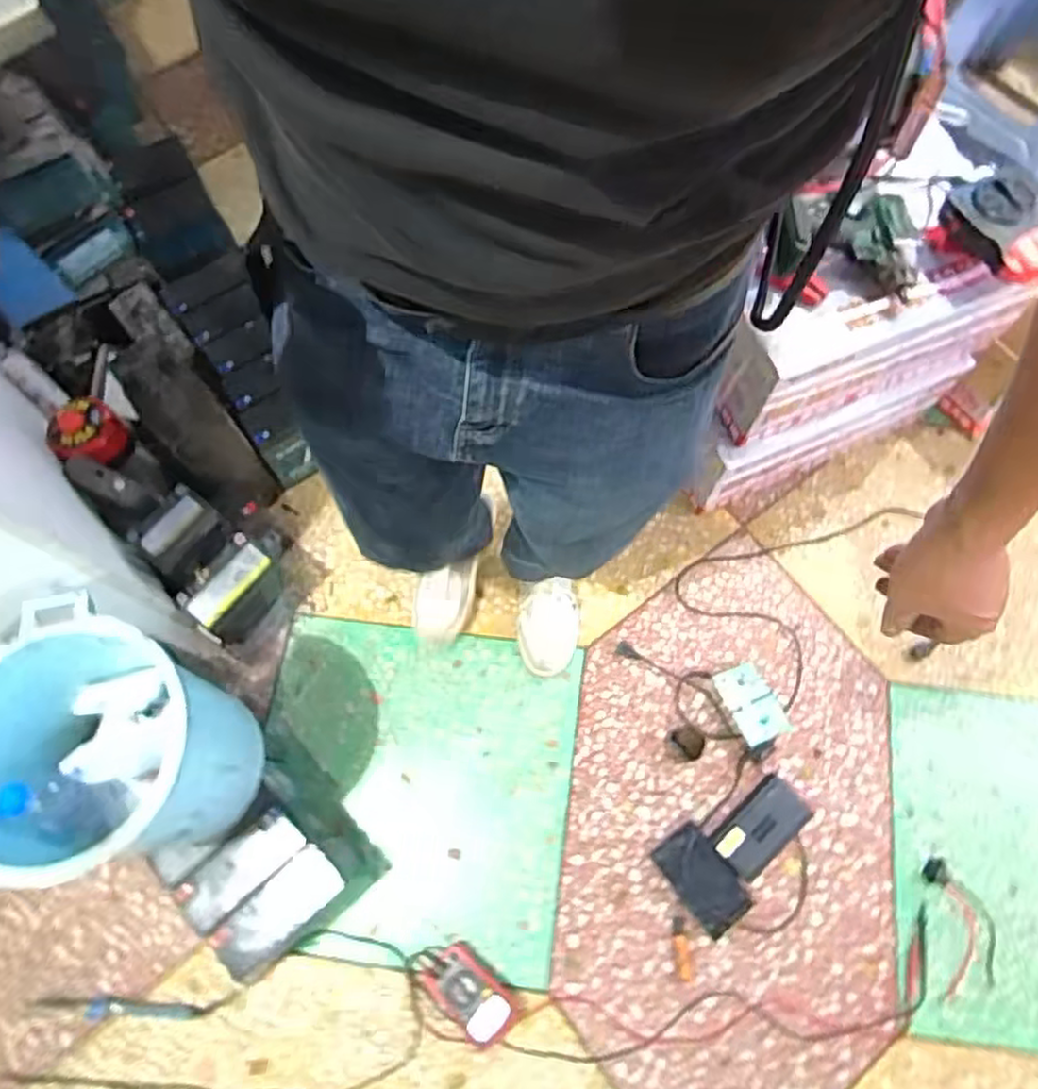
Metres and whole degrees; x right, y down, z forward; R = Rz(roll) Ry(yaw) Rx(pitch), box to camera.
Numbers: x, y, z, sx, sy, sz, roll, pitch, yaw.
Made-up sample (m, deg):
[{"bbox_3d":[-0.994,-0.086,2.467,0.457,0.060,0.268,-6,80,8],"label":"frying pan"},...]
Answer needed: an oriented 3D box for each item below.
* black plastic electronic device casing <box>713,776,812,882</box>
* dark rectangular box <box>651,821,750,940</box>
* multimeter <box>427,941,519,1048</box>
[{"bbox_3d":[0.377,0.439,1.120,0.150,0.032,0.087,-42,75,-13],"label":"black plastic electronic device casing"},{"bbox_3d":[0.282,0.514,1.110,0.089,0.016,0.149,-37,74,-12],"label":"dark rectangular box"},{"bbox_3d":[-0.069,0.656,1.048,0.082,0.057,0.141,-42,75,-13],"label":"multimeter"}]

